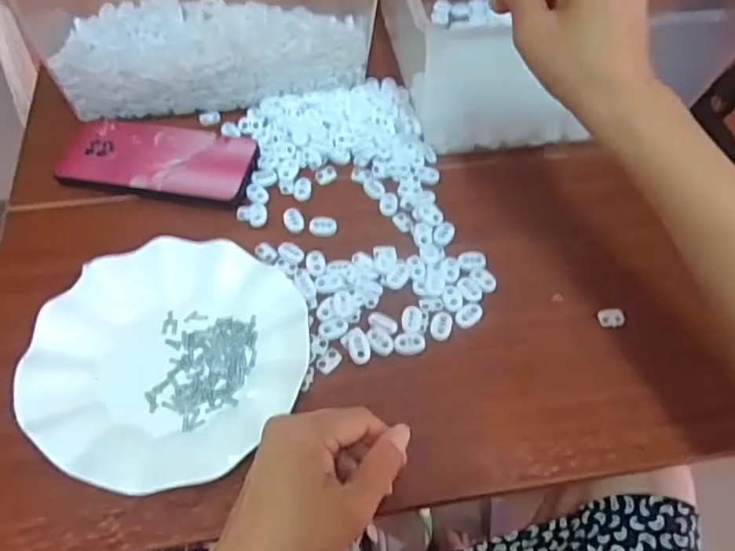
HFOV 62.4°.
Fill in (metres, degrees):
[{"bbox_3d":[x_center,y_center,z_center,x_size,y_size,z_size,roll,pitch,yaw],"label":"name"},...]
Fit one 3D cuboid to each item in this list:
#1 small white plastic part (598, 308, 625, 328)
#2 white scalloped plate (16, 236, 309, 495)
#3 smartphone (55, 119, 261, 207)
[{"bbox_3d":[0.188,0.032,0.466,0.019,0.007,0.015,-6,55,-7],"label":"small white plastic part"},{"bbox_3d":[-0.136,0.054,0.420,0.173,0.020,0.179,1,55,-2],"label":"white scalloped plate"},{"bbox_3d":[-0.183,-0.104,0.533,0.166,0.015,0.087,12,55,5],"label":"smartphone"}]

